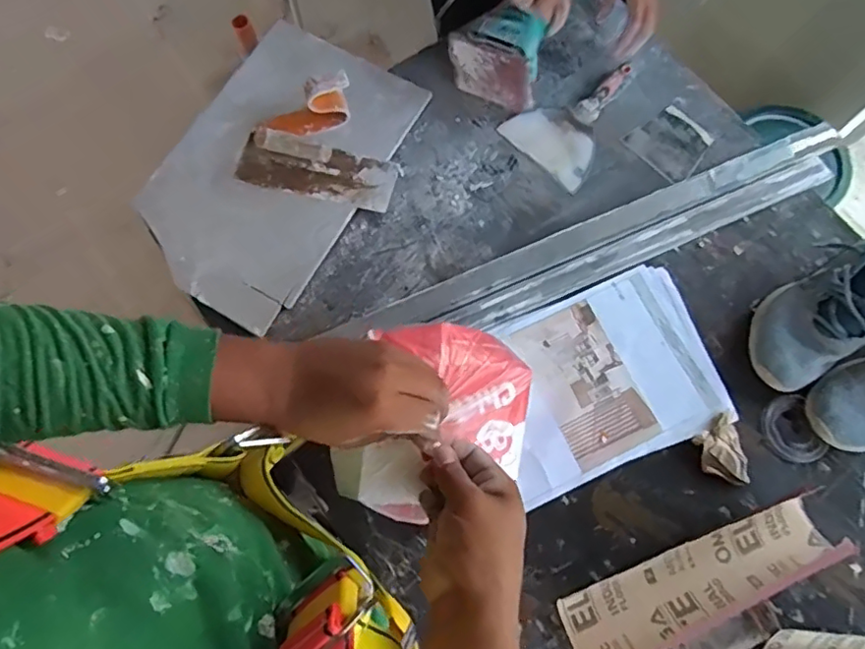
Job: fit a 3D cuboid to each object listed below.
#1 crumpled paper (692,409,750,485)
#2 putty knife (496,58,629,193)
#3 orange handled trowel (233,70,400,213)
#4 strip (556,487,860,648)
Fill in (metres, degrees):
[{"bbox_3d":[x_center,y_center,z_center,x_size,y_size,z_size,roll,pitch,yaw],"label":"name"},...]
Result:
[{"bbox_3d":[0.343,0.148,0.677,0.056,0.020,0.083,-5,72,-1],"label":"crumpled paper"},{"bbox_3d":[0.218,-0.305,0.827,0.194,0.031,0.140,-43,77,-12],"label":"putty knife"},{"bbox_3d":[-0.153,-0.249,0.765,0.216,0.095,0.135,12,73,4],"label":"orange handled trowel"},{"bbox_3d":[0.294,0.276,0.616,0.315,0.065,0.077,-24,74,-7],"label":"strip"}]

